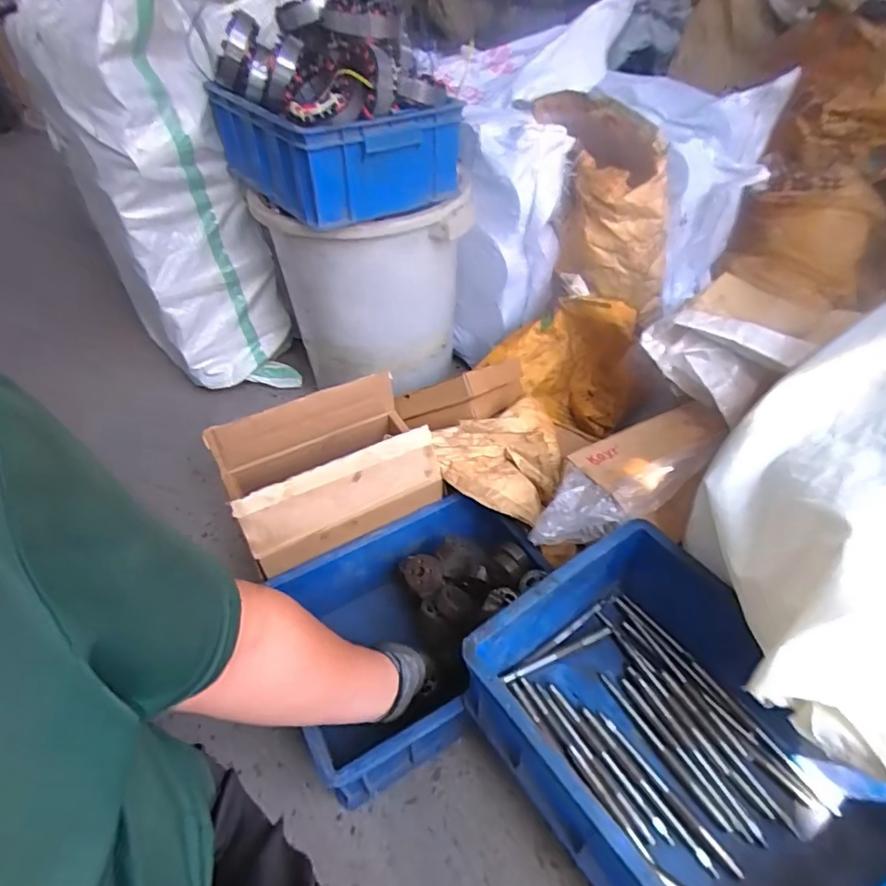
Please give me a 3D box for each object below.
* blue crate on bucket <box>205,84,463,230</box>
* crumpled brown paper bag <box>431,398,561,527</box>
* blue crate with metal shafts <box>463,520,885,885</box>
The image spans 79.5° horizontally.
[{"bbox_3d":[-0.182,-0.524,0.933,0.289,0.149,0.359,-30,52,-26],"label":"blue crate on bucket"},{"bbox_3d":[0.096,0.036,0.863,0.198,0.077,0.187,-11,46,-10],"label":"crumpled brown paper bag"},{"bbox_3d":[0.257,0.315,0.564,0.305,0.146,0.405,-28,51,-24],"label":"blue crate with metal shafts"}]

